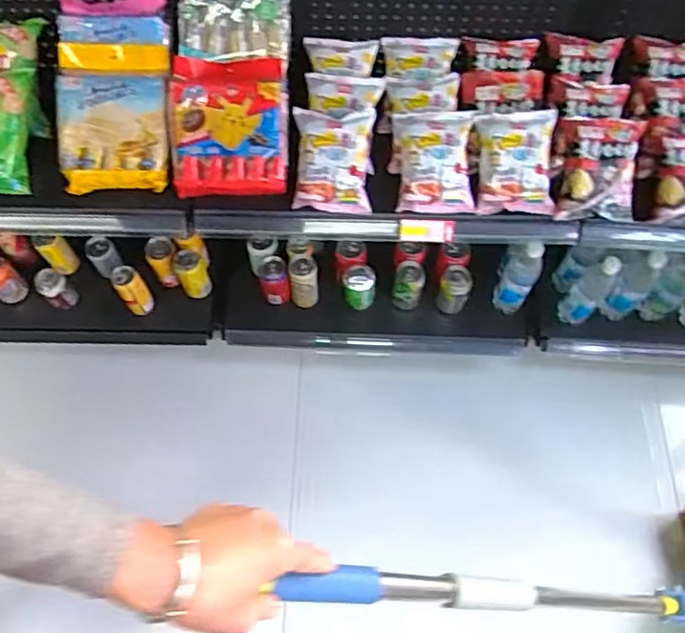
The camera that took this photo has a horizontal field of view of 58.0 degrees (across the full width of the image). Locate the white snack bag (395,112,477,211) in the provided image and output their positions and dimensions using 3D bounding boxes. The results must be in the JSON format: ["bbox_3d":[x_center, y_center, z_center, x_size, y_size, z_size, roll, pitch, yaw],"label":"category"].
[{"bbox_3d":[0.162,-0.270,1.084,0.137,0.043,0.172,-1,100,-1],"label":"white snack bag"}]

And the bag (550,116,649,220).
[{"bbox_3d":[0.443,-0.258,1.087,0.141,0.059,0.178,7,93,18],"label":"bag"}]

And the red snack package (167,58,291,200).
[{"bbox_3d":[-0.195,-0.333,1.083,0.192,0.061,0.237,0,95,-2],"label":"red snack package"}]

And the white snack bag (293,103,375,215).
[{"bbox_3d":[-0.017,-0.269,1.079,0.134,0.041,0.172,2,105,1],"label":"white snack bag"}]

